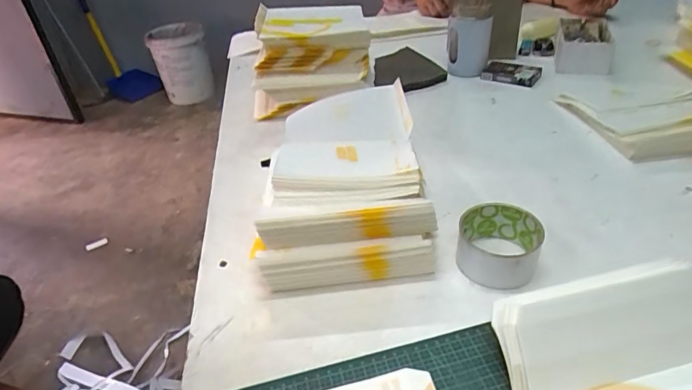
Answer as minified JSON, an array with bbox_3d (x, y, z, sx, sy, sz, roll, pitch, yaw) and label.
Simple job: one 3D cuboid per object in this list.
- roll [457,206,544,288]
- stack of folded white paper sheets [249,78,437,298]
[{"bbox_3d":[0.156,0.050,0.466,0.077,0.046,0.076,-3,36,2],"label":"roll"},{"bbox_3d":[-0.004,-0.030,0.559,0.180,0.082,0.318,-3,36,1],"label":"stack of folded white paper sheets"}]

